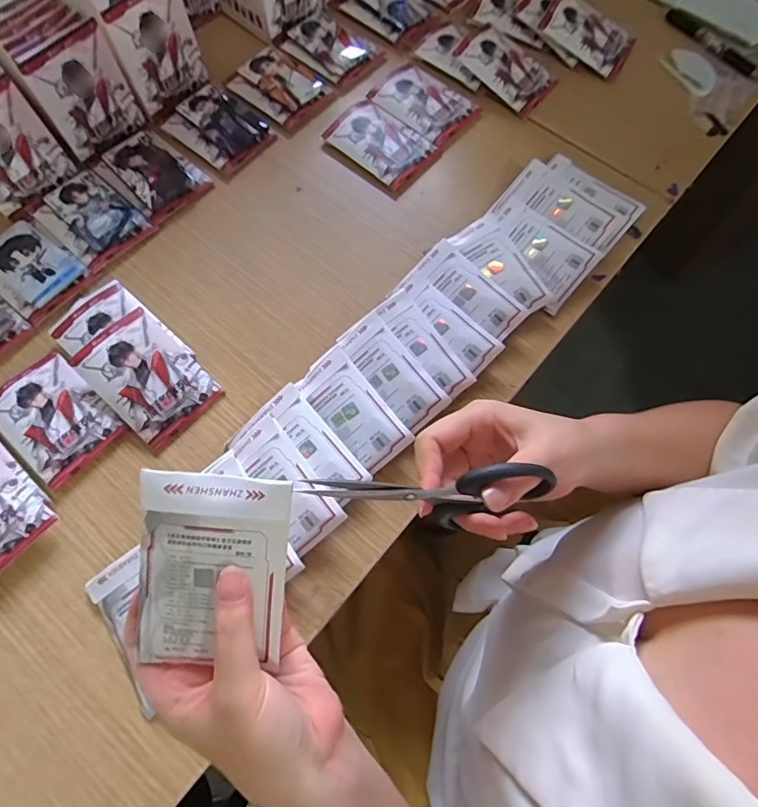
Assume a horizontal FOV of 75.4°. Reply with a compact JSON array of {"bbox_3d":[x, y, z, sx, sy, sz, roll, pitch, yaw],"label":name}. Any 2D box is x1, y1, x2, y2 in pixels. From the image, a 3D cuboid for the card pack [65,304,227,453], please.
[{"bbox_3d":[-0.190,-0.023,0.403,0.103,0.006,0.071,45,73,1],"label":"card pack"}]

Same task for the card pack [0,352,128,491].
[{"bbox_3d":[-0.264,0.011,0.398,0.098,0.008,0.070,41,74,12],"label":"card pack"}]

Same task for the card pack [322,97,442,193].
[{"bbox_3d":[0.001,-0.268,0.500,0.111,0.010,0.069,42,74,13],"label":"card pack"}]

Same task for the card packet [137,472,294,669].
[{"bbox_3d":[-0.083,0.084,0.245,0.072,0.006,0.099,5,98,-2],"label":"card packet"}]

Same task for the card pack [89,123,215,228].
[{"bbox_3d":[-0.224,-0.231,0.484,0.104,0.023,0.075,42,74,13],"label":"card pack"}]

